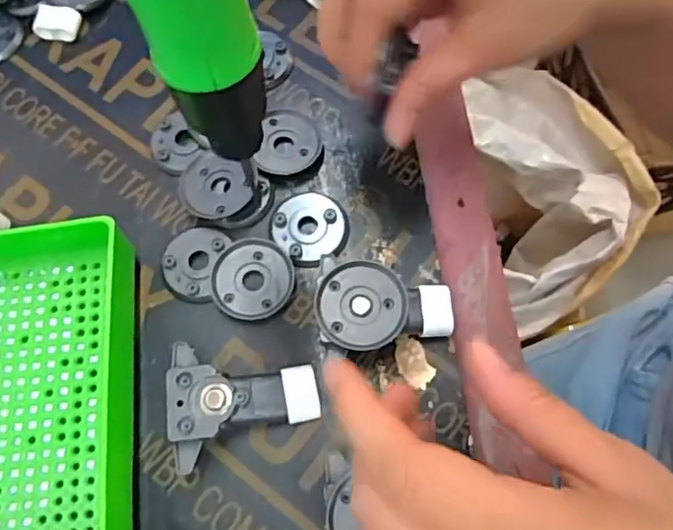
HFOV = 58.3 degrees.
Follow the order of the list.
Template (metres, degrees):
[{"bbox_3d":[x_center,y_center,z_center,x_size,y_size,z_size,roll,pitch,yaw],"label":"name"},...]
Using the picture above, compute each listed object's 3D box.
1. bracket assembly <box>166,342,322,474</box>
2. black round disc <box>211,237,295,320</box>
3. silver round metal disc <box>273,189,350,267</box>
[{"bbox_3d":[-0.043,0.063,0.284,0.066,0.026,0.055,-6,70,0],"label":"bracket assembly"},{"bbox_3d":[-0.043,0.007,0.313,0.041,0.005,0.042,-1,71,2],"label":"black round disc"},{"bbox_3d":[-0.014,-0.022,0.322,0.038,0.004,0.042,-40,74,-11],"label":"silver round metal disc"}]

